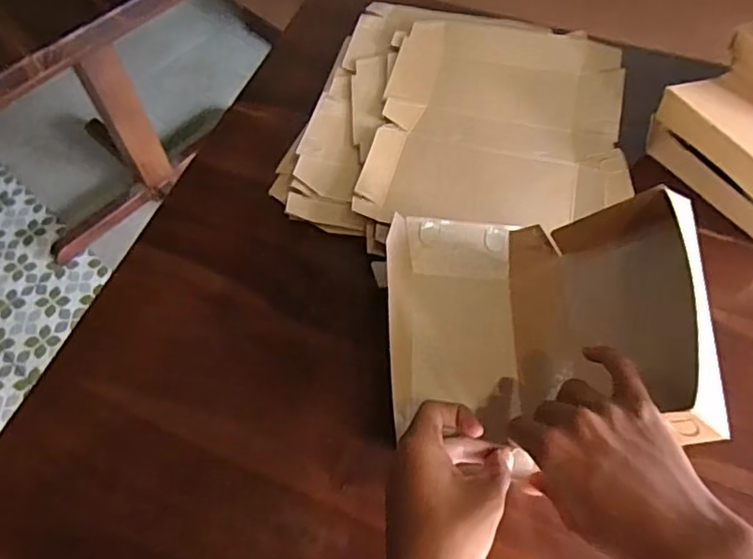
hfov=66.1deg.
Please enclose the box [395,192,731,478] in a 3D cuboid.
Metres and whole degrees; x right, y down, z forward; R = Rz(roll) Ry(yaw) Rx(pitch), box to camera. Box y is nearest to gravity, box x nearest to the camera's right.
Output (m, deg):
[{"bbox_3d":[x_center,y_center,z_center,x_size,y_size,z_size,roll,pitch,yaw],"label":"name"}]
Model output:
[{"bbox_3d":[0.129,0.028,0.445,0.194,0.132,0.218,-2,60,0],"label":"box"}]

